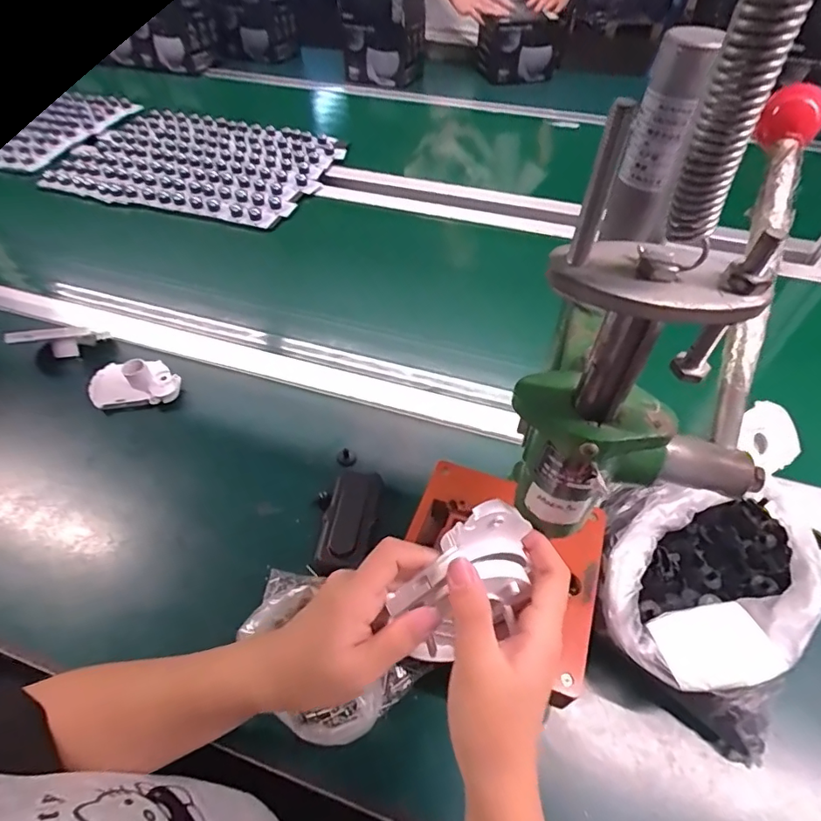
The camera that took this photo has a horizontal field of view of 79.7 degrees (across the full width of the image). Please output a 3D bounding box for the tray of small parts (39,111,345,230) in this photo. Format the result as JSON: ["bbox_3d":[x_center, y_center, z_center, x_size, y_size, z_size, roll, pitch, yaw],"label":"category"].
[{"bbox_3d":[-0.376,-0.456,0.897,0.433,0.029,0.291,10,55,0],"label":"tray of small parts"}]

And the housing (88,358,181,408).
[{"bbox_3d":[-0.322,-0.033,0.577,0.097,0.038,0.064,-6,51,-5],"label":"housing"}]

